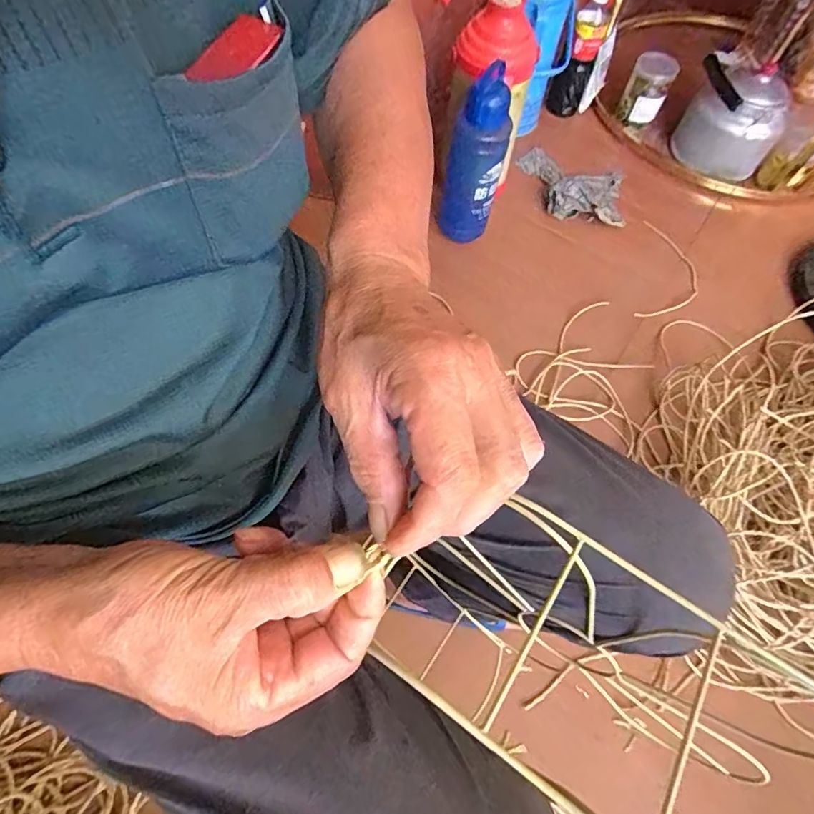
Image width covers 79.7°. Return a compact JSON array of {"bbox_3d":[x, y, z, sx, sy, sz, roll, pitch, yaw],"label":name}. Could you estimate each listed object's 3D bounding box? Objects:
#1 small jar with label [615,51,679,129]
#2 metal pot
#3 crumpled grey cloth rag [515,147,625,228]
[{"bbox_3d":[0.573,-0.755,1.181,0.096,0.147,0.110,28,65,10],"label":"small jar with label"},{"bbox_3d":[0.763,-0.670,1.137,0.178,0.185,0.215,-39,72,-20],"label":"metal pot"},{"bbox_3d":[0.382,-0.519,1.136,0.263,0.083,0.203,17,64,5],"label":"crumpled grey cloth rag"}]

